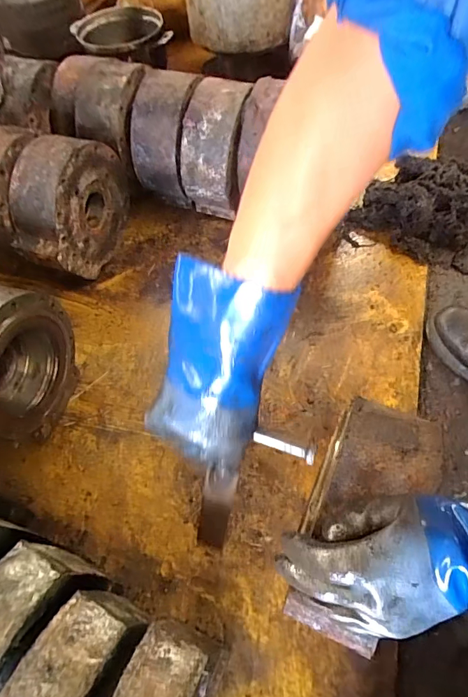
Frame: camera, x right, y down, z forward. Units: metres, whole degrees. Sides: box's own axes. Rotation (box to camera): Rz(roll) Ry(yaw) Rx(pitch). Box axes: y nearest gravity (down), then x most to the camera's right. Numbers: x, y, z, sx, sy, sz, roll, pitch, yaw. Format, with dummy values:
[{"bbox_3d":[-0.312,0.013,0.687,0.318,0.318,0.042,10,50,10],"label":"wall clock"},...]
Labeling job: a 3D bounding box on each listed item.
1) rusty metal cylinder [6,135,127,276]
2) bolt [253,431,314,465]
[{"bbox_3d":[-0.289,-0.253,0.748,0.089,0.224,0.239,15,62,14],"label":"rusty metal cylinder"},{"bbox_3d":[0.047,0.089,0.376,0.055,0.008,0.012,19,63,16],"label":"bolt"}]

